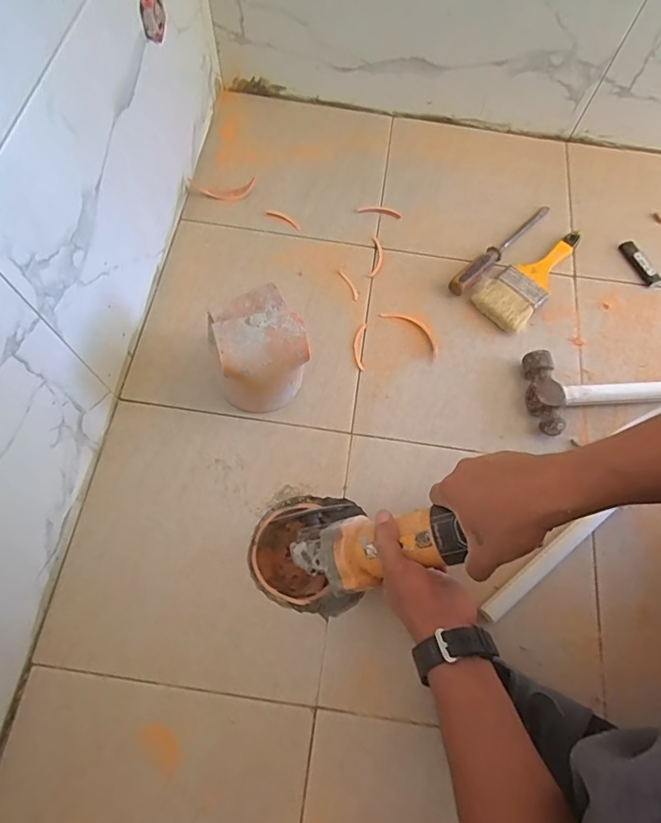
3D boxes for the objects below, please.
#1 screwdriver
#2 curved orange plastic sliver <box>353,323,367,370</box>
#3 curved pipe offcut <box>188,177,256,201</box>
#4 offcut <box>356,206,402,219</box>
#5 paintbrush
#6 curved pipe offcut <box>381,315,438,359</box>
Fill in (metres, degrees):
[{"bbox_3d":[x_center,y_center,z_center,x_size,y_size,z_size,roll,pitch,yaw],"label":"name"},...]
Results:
[{"bbox_3d":[0.258,-0.252,0.703,0.026,0.036,0.243,41,72,14],"label":"screwdriver"},{"bbox_3d":[0.040,-0.090,0.640,0.017,0.004,0.071,3,67,0],"label":"curved orange plastic sliver"},{"bbox_3d":[-0.164,-0.340,0.717,0.097,0.015,0.033,-2,67,-3],"label":"curved pipe offcut"},{"bbox_3d":[0.077,-0.316,0.737,0.070,0.007,0.015,10,67,2],"label":"offcut"},{"bbox_3d":[0.299,-0.199,0.691,0.206,0.024,0.080,-41,74,-17],"label":"paintbrush"},{"bbox_3d":[0.117,-0.116,0.652,0.098,0.004,0.030,42,72,14],"label":"curved pipe offcut"}]

